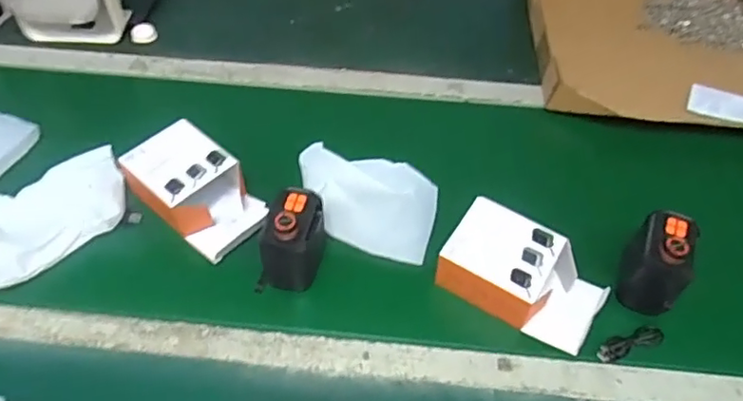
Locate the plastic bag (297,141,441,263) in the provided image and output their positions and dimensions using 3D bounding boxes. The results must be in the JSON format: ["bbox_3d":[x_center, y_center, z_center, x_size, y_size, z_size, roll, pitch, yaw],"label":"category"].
[{"bbox_3d":[-0.013,-0.002,0.721,0.192,0.043,0.116,19,54,12],"label":"plastic bag"}]

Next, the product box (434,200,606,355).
[{"bbox_3d":[0.168,0.083,0.640,0.171,0.056,0.107,27,56,18],"label":"product box"}]

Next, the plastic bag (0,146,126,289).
[{"bbox_3d":[-0.388,0.013,0.701,0.187,0.038,0.145,-33,60,-24],"label":"plastic bag"}]

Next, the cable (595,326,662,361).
[{"bbox_3d":[0.284,0.154,0.633,0.077,0.011,0.023,-17,54,-15],"label":"cable"}]

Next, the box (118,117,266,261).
[{"bbox_3d":[-0.218,-0.014,0.715,0.161,0.062,0.107,33,58,22],"label":"box"}]

